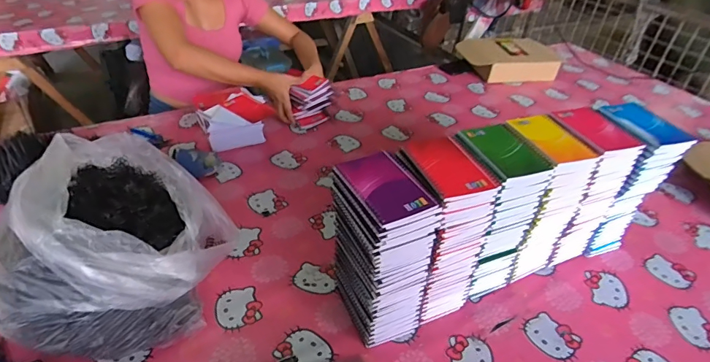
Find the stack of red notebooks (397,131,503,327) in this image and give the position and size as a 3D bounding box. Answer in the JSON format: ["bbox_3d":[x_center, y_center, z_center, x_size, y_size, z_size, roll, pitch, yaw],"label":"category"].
[{"bbox_3d":[0.122,0.087,0.683,0.112,0.283,0.132,-17,42,-25],"label":"stack of red notebooks"}]

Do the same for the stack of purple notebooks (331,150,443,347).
[{"bbox_3d":[0.036,0.108,0.644,0.106,0.286,0.144,-17,42,-25],"label":"stack of purple notebooks"}]

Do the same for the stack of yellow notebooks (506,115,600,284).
[{"bbox_3d":[0.300,0.041,0.754,0.104,0.278,0.127,-14,41,-22],"label":"stack of yellow notebooks"}]

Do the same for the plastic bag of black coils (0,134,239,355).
[{"bbox_3d":[-0.371,0.089,0.694,0.291,0.217,0.349,7,38,4],"label":"plastic bag of black coils"}]

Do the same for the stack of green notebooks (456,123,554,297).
[{"bbox_3d":[0.217,0.060,0.724,0.104,0.281,0.122,-14,41,-22],"label":"stack of green notebooks"}]

